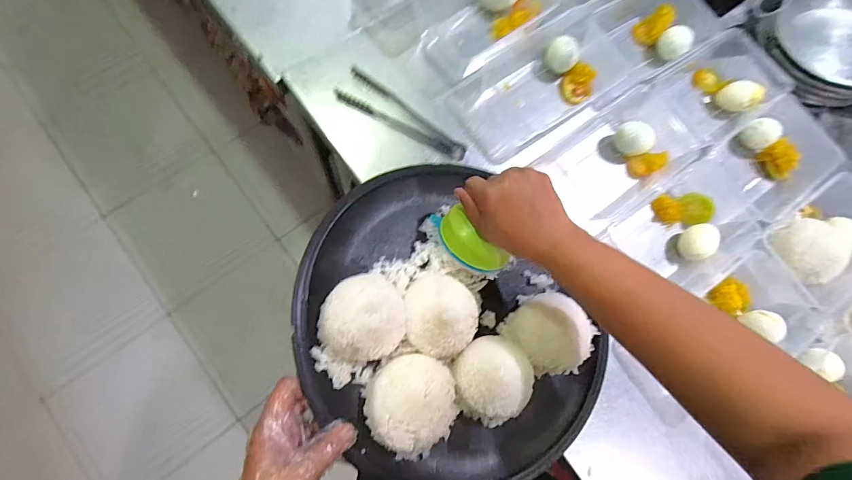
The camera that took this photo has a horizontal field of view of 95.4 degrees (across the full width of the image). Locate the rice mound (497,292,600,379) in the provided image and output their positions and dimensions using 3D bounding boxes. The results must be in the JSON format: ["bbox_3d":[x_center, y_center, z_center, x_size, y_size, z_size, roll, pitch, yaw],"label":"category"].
[{"bbox_3d":[0.139,0.104,0.420,0.100,0.055,0.086,37,77,9],"label":"rice mound"}]

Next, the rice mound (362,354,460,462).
[{"bbox_3d":[-0.012,0.156,0.369,0.086,0.054,0.089,0,74,-1],"label":"rice mound"}]

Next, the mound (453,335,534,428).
[{"bbox_3d":[0.067,0.142,0.395,0.078,0.053,0.081,0,74,-1],"label":"mound"}]

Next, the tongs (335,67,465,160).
[{"bbox_3d":[-0.027,-0.161,0.501,0.182,0.017,0.043,29,76,7],"label":"tongs"}]

